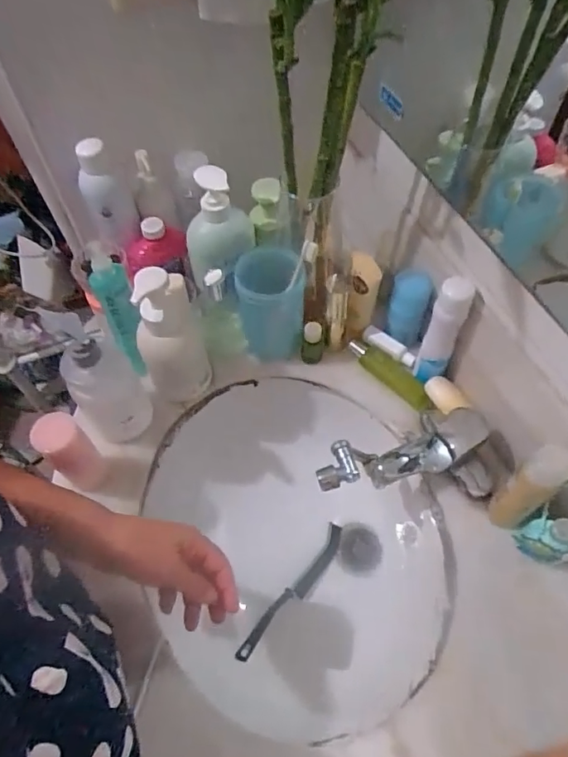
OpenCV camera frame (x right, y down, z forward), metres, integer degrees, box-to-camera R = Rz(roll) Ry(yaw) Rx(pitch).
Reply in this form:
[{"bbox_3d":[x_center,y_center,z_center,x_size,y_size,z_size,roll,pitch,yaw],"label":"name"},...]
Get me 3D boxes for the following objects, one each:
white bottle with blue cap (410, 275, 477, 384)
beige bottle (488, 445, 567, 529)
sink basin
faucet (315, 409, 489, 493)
[{"bbox_3d":[0.184,-0.051,0.594,0.040,0.166,0.031,25,61,15],"label":"white bottle with blue cap"},{"bbox_3d":[0.247,0.113,0.512,0.032,0.133,0.038,-32,63,-19],"label":"beige bottle"},{"bbox_3d":[0.027,0.199,0.673,0.341,0.172,0.402,-14,59,-9],"label":"sink basin"},{"bbox_3d":[0.125,0.090,0.564,0.187,0.084,0.076,-24,61,-15],"label":"faucet"}]

